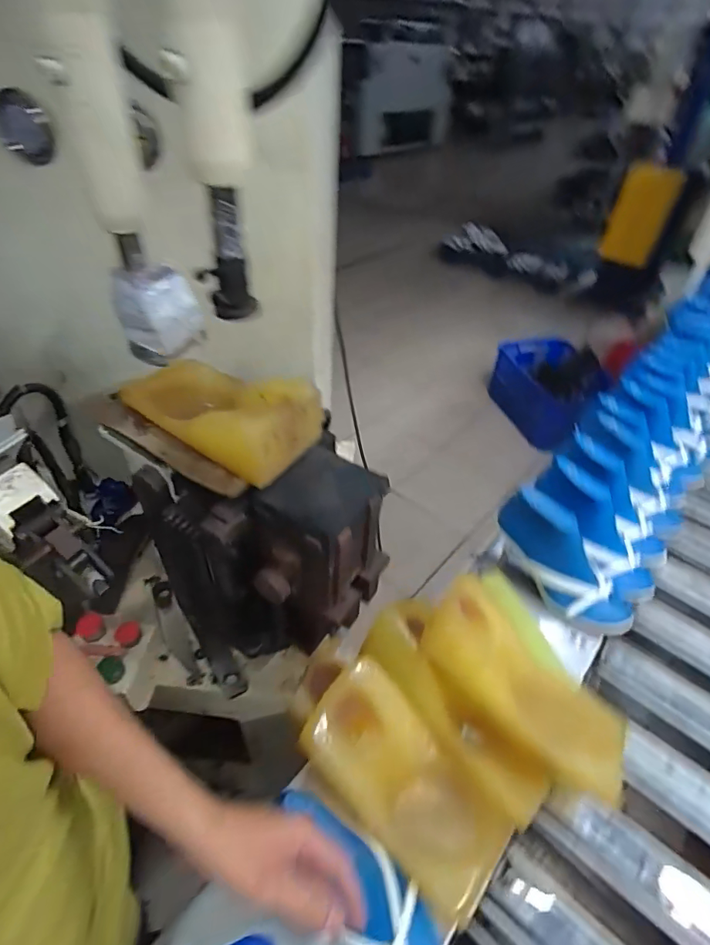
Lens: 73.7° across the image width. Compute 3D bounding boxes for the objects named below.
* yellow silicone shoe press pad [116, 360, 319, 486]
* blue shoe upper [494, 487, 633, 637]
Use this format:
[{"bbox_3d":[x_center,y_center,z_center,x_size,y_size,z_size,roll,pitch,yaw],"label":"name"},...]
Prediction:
[{"bbox_3d":[-0.187,-0.095,0.661,0.296,0.086,0.140,27,47,26],"label":"yellow silicone shoe press pad"},{"bbox_3d":[0.370,0.164,0.853,0.088,0.109,0.275,-26,76,-28],"label":"blue shoe upper"}]

